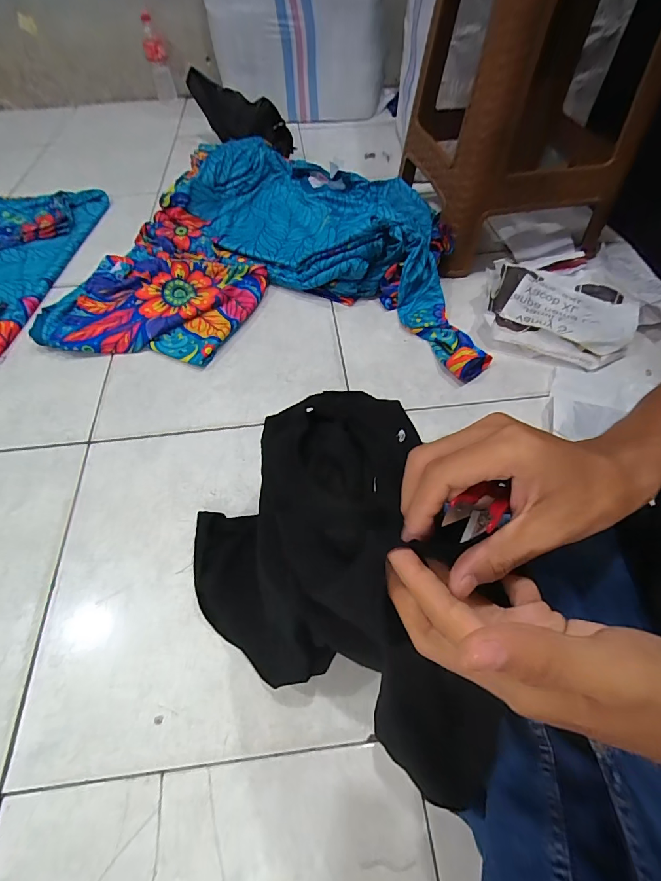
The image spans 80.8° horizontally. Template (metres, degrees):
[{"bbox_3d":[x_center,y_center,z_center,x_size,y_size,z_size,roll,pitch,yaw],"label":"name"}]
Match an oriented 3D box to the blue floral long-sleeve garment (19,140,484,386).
[{"bbox_3d":[-0.102,-0.391,0.769,0.757,0.107,0.570,5,58,3],"label":"blue floral long-sleeve garment"}]

